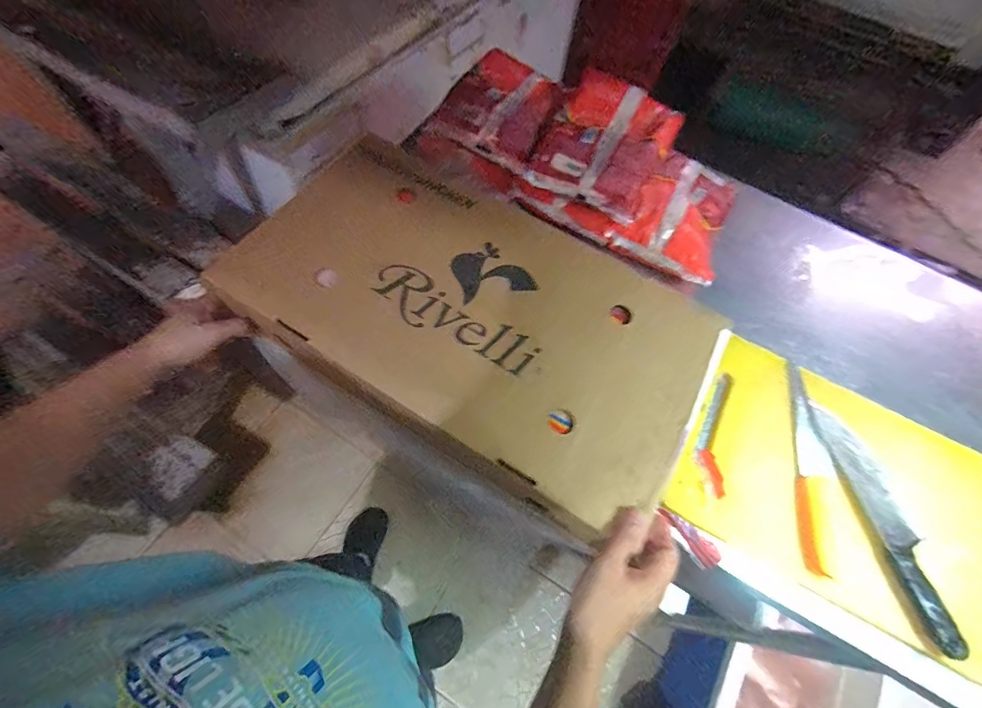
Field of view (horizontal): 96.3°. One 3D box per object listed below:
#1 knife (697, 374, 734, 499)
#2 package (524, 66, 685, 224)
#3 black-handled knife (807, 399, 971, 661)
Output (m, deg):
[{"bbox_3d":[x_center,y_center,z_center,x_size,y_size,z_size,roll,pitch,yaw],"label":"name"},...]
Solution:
[{"bbox_3d":[0.309,0.103,0.607,0.038,0.018,0.183,20,65,6],"label":"knife"},{"bbox_3d":[0.195,-0.356,0.732,0.189,0.061,0.292,27,65,9],"label":"package"},{"bbox_3d":[0.509,0.206,0.566,0.073,0.023,0.302,-7,65,-7],"label":"black-handled knife"}]

